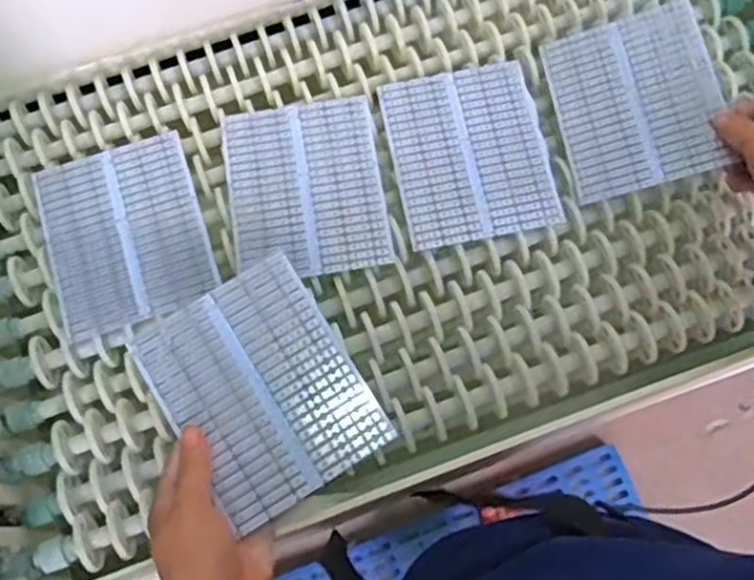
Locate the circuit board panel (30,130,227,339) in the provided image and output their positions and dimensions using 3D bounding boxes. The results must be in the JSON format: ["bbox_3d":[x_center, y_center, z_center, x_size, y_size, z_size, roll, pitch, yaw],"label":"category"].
[{"bbox_3d":[-0.197,-0.046,0.590,0.121,0.004,0.145,-18,73,-5],"label":"circuit board panel"}]

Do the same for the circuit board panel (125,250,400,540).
[{"bbox_3d":[-0.075,0.064,0.493,0.116,0.007,0.146,-32,80,-11],"label":"circuit board panel"}]

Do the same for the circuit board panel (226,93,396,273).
[{"bbox_3d":[-0.056,-0.082,0.601,0.120,0.005,0.144,-9,72,-2],"label":"circuit board panel"}]

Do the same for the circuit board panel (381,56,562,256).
[{"bbox_3d":[0.073,-0.111,0.608,0.119,0.006,0.146,-11,72,-3],"label":"circuit board panel"}]

